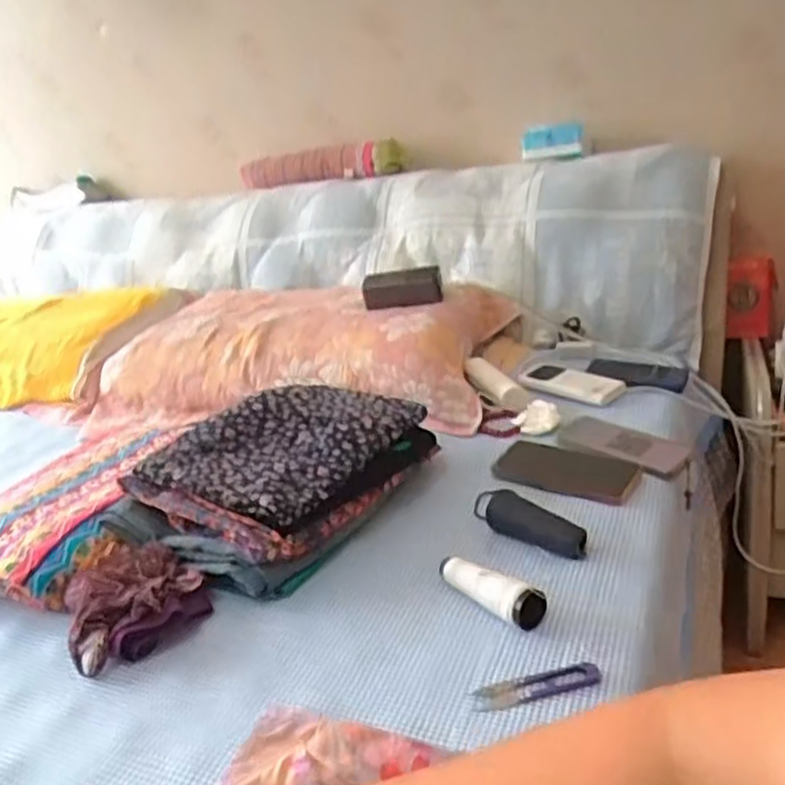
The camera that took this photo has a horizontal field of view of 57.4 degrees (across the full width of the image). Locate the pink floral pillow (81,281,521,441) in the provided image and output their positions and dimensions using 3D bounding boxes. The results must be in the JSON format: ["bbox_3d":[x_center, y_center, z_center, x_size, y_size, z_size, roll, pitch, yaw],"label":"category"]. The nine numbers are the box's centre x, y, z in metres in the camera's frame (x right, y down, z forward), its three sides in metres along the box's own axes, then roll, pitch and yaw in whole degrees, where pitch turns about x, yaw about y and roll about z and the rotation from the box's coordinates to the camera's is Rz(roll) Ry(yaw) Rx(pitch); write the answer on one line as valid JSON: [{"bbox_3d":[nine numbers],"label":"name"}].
[{"bbox_3d":[-0.161,-0.084,1.209,0.665,0.122,0.393,1,22,21],"label":"pink floral pillow"}]

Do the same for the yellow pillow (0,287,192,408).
[{"bbox_3d":[-0.733,-0.088,1.429,0.595,0.186,0.306,1,23,23],"label":"yellow pillow"}]

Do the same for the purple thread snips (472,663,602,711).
[{"bbox_3d":[0.114,0.230,0.566,0.102,0.006,0.023,-12,21,-10],"label":"purple thread snips"}]

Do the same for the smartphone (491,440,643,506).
[{"bbox_3d":[0.205,0.092,0.854,0.163,0.014,0.087,7,26,34],"label":"smartphone"}]

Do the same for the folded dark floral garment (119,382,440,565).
[{"bbox_3d":[-0.110,0.082,0.834,0.200,0.109,0.307,8,26,35],"label":"folded dark floral garment"}]

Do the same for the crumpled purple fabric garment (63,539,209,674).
[{"bbox_3d":[-0.249,0.197,0.697,0.124,0.048,0.144,-16,22,-21],"label":"crumpled purple fabric garment"}]

